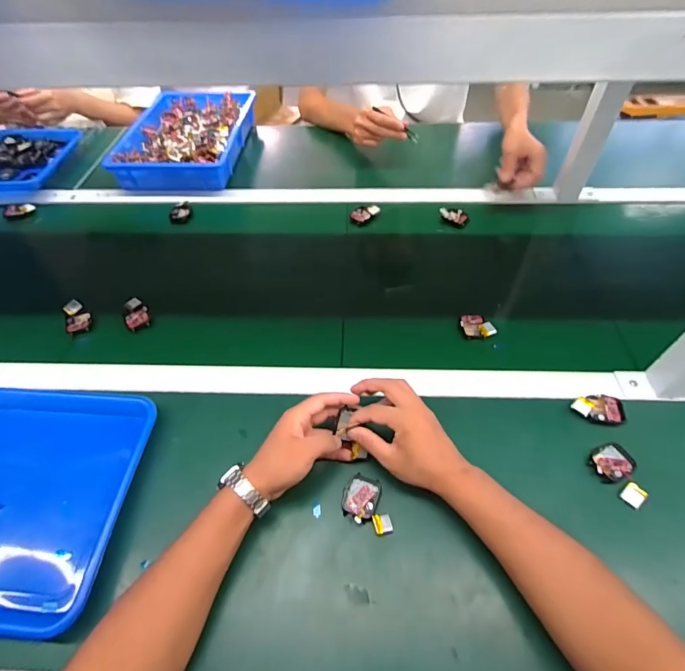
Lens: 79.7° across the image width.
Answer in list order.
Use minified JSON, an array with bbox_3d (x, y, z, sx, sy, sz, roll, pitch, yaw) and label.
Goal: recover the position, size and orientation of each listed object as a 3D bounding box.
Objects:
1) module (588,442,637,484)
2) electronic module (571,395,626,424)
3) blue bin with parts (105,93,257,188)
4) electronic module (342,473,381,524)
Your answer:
[{"bbox_3d":[0.316,0.148,0.481,0.049,0.008,0.040,-31,57,-19],"label":"module"},{"bbox_3d":[0.324,0.093,0.520,0.060,0.009,0.035,3,53,6],"label":"electronic module"},{"bbox_3d":[-0.338,-0.436,0.905,0.244,0.059,0.345,3,53,6],"label":"blue bin with parts"},{"bbox_3d":[0.021,0.183,0.465,0.039,0.012,0.051,15,55,14],"label":"electronic module"}]

